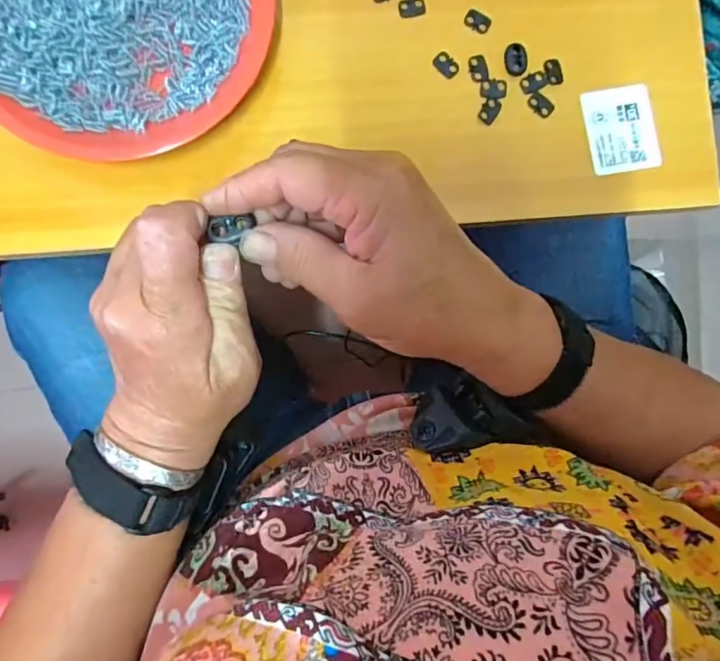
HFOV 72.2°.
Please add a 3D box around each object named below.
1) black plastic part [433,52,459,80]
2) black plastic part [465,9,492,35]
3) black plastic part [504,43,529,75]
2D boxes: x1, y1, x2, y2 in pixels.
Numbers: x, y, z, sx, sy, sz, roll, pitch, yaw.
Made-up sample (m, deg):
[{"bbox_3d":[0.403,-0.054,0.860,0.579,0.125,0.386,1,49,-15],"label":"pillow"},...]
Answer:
[{"bbox_3d":[0.059,-0.182,0.337,0.018,0.004,0.012,42,85,-2],"label":"black plastic part"},{"bbox_3d":[0.081,-0.213,0.340,0.019,0.004,0.013,24,86,-3],"label":"black plastic part"},{"bbox_3d":[0.108,-0.187,0.340,0.015,0.004,0.020,-5,88,-5],"label":"black plastic part"}]

